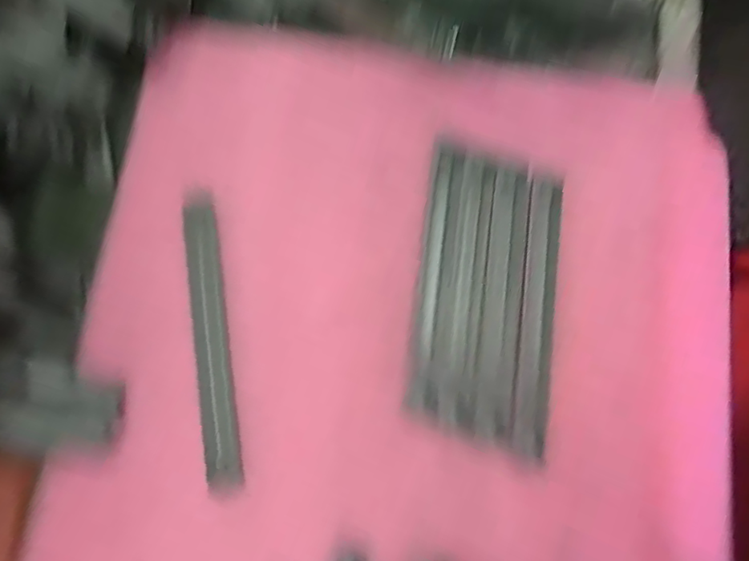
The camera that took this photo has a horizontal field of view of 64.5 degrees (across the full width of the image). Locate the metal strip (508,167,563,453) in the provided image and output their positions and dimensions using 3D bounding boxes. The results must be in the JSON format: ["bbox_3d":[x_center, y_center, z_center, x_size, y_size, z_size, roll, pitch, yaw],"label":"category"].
[{"bbox_3d":[0.083,0.015,0.300,0.017,0.009,0.141,8,77,3],"label":"metal strip"}]

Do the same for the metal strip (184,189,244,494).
[{"bbox_3d":[-0.081,0.026,0.293,0.014,0.011,0.147,-10,77,-1],"label":"metal strip"}]

